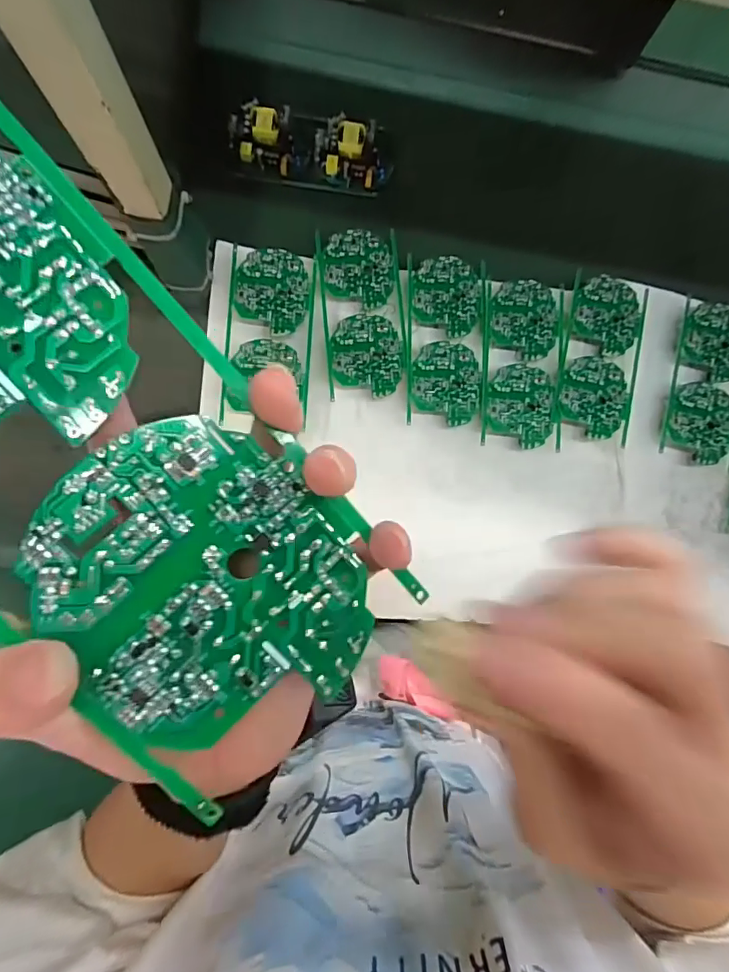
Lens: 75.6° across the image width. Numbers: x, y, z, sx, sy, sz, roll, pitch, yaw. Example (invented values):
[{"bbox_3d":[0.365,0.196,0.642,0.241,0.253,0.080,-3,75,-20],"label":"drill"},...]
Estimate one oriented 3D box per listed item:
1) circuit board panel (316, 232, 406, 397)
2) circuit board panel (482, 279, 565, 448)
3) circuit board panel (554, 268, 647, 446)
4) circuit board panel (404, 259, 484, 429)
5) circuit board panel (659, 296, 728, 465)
[{"bbox_3d":[-0.001,-0.202,0.546,0.094,0.013,0.196,-5,86,-5],"label":"circuit board panel"},{"bbox_3d":[0.188,-0.146,0.551,0.091,0.006,0.196,5,86,-5],"label":"circuit board panel"},{"bbox_3d":[0.285,-0.158,0.558,0.096,0.008,0.198,13,85,-4],"label":"circuit board panel"},{"bbox_3d":[0.096,-0.172,0.547,0.091,0.005,0.197,1,86,-5],"label":"circuit board panel"},{"bbox_3d":[0.416,-0.126,0.566,0.096,0.011,0.194,14,85,-4],"label":"circuit board panel"}]

